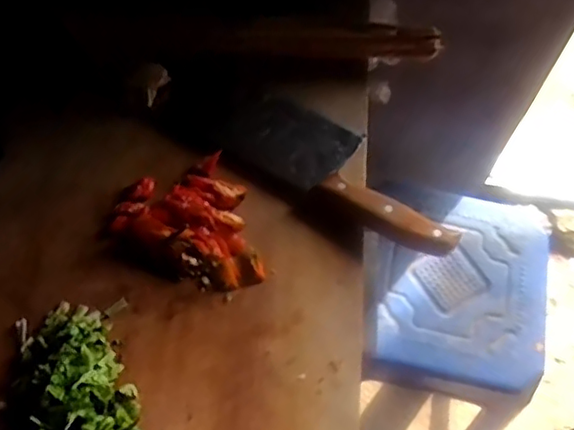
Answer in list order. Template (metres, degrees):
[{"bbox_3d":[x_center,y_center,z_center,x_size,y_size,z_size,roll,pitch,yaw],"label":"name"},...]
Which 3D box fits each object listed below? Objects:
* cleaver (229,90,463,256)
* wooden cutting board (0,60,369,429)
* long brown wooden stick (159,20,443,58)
[{"bbox_3d":[0.051,-0.041,0.530,0.220,0.027,0.083,34,63,16],"label":"cleaver"},{"bbox_3d":[-0.108,0.050,0.472,0.329,0.027,0.450,8,59,1],"label":"wooden cutting board"},{"bbox_3d":[0.017,-0.175,0.592,0.261,0.026,0.036,1,59,-3],"label":"long brown wooden stick"}]

